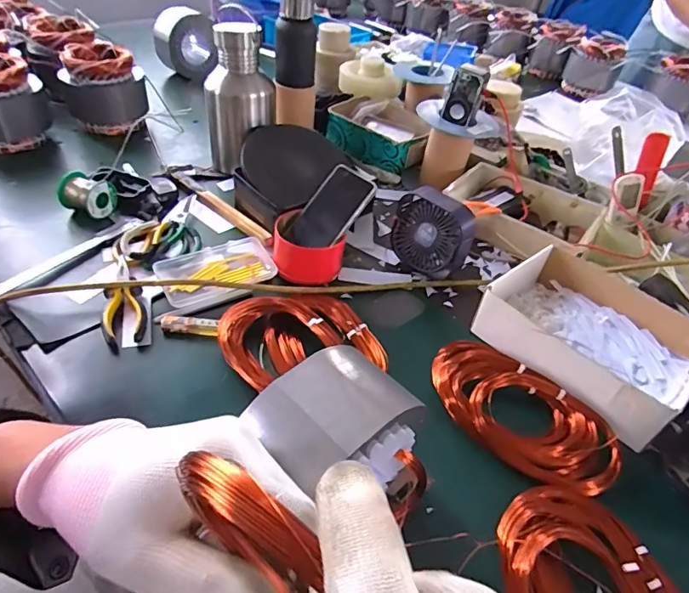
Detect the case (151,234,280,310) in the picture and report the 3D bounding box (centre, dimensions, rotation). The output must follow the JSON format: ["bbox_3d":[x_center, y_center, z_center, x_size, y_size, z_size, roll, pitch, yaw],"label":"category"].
[{"bbox_3d":[-0.179,-0.037,0.676,0.155,0.021,0.095,-19,48,-25],"label":"case"}]

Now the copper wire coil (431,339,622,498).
[{"bbox_3d":[0.194,0.128,0.547,0.112,0.049,0.228,-24,51,-29],"label":"copper wire coil"}]

